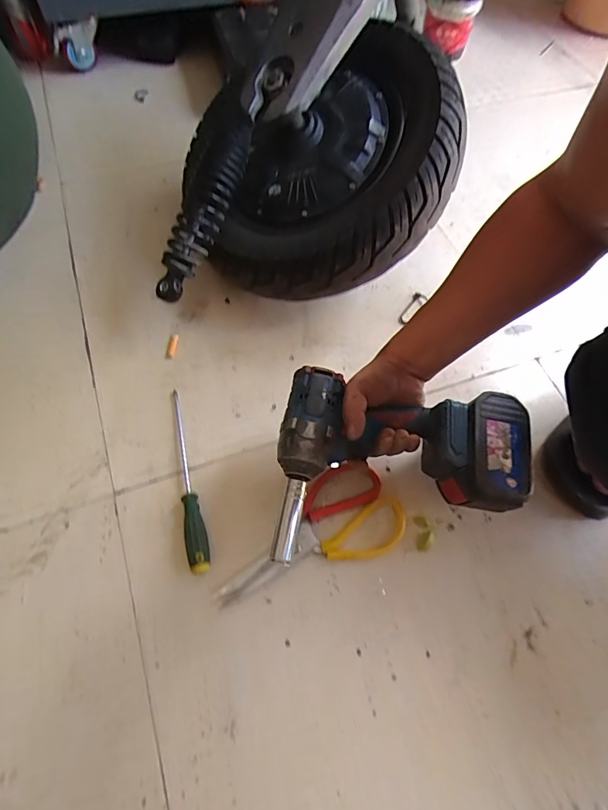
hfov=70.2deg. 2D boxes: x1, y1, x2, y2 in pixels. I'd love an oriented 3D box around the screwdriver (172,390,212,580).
[{"bbox_3d":[-0.147,0.083,0.520,0.026,0.024,0.235,-15,64,-10],"label":"screwdriver"}]

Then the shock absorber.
[{"bbox_3d":[-0.104,-0.268,0.532,0.058,0.048,0.304,32,101,14],"label":"shock absorber"}]

